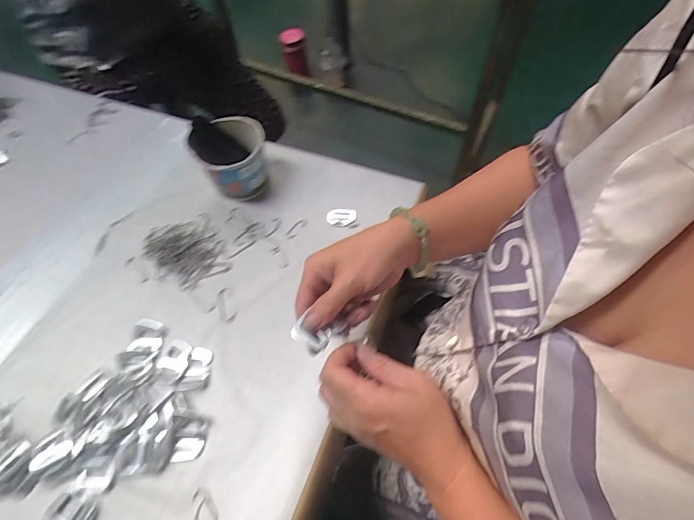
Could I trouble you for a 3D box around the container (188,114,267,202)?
[{"bbox_3d":[-0.152,-0.136,0.520,0.089,0.081,0.088,-1,60,2],"label":"container"}]

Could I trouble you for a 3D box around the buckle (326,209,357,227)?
[{"bbox_3d":[-0.008,-0.058,0.510,0.040,0.005,0.025,-10,60,-4],"label":"buckle"}]

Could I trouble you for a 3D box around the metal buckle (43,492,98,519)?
[{"bbox_3d":[-0.257,0.236,0.348,0.048,0.004,0.030,15,62,10],"label":"metal buckle"}]

